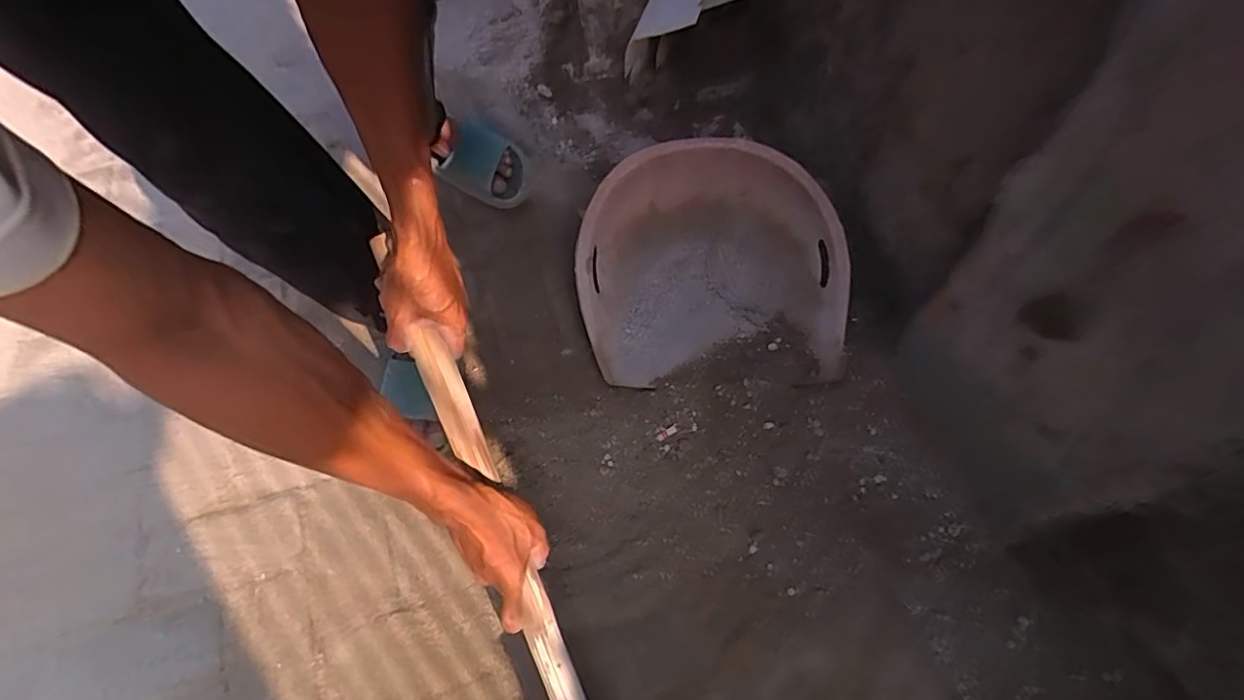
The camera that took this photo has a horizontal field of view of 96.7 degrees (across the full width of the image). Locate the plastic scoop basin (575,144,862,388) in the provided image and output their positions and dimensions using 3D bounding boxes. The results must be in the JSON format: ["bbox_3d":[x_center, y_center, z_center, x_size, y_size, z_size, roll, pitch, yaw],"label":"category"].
[{"bbox_3d":[0.148,-0.141,0.919,0.446,0.162,0.366,-5,61,-3],"label":"plastic scoop basin"}]

